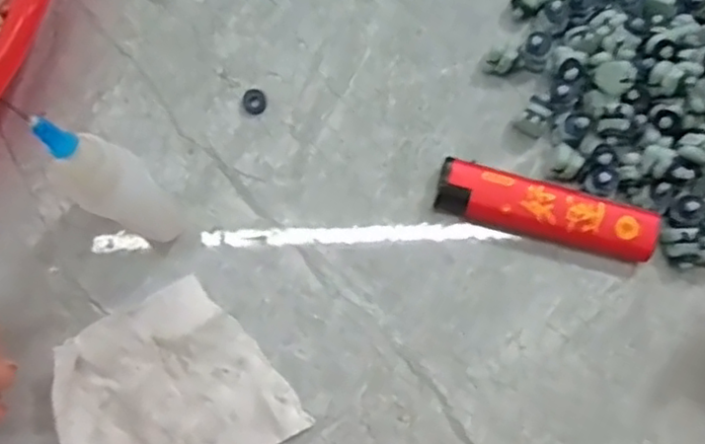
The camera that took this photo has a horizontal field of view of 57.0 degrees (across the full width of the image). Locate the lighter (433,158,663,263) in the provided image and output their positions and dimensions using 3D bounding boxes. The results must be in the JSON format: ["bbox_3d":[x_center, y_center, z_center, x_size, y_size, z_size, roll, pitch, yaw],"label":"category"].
[{"bbox_3d":[0.069,-0.003,0.231,0.077,0.011,0.020,14,79,2],"label":"lighter"}]

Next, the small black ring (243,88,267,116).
[{"bbox_3d":[-0.036,-0.045,0.240,0.009,0.004,0.010,-15,80,-4],"label":"small black ring"}]

